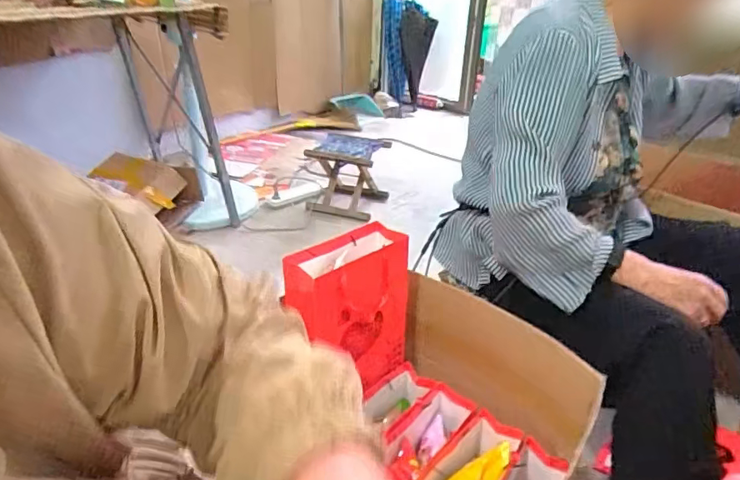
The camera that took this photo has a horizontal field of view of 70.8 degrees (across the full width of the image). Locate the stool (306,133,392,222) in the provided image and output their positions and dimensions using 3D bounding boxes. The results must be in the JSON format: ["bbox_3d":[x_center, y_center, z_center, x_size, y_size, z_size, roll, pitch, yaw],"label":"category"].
[{"bbox_3d":[-0.075,-0.240,1.973,0.266,0.294,0.216,11,31,17],"label":"stool"}]

